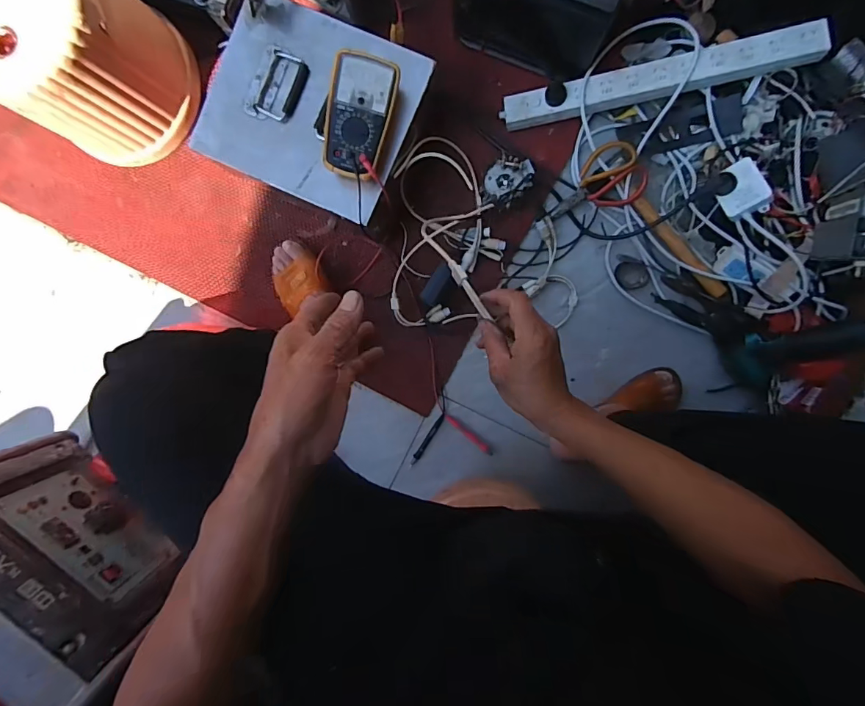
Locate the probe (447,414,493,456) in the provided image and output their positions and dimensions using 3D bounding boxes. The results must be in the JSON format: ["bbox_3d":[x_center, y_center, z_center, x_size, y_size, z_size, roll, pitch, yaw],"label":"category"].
[{"bbox_3d":[0.073,0.162,0.887,0.117,0.011,0.018,43,94,0],"label":"probe"}]

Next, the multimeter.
[{"bbox_3d":[-0.107,-0.343,0.658,0.087,0.056,0.165,15,95,1],"label":"multimeter"}]

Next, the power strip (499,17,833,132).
[{"bbox_3d":[0.369,-0.460,0.752,0.489,0.033,0.062,-6,93,16],"label":"power strip"}]

